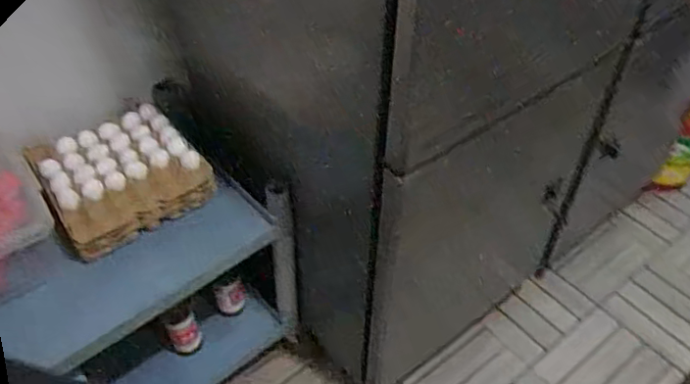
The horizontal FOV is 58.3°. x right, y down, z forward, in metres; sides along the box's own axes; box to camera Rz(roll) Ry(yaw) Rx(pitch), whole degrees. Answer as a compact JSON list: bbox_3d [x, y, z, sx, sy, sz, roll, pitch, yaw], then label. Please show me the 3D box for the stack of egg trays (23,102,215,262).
[{"bbox_3d":[-0.497,-0.042,1.370,0.315,0.109,0.333,-27,52,-25],"label":"stack of egg trays"}]

